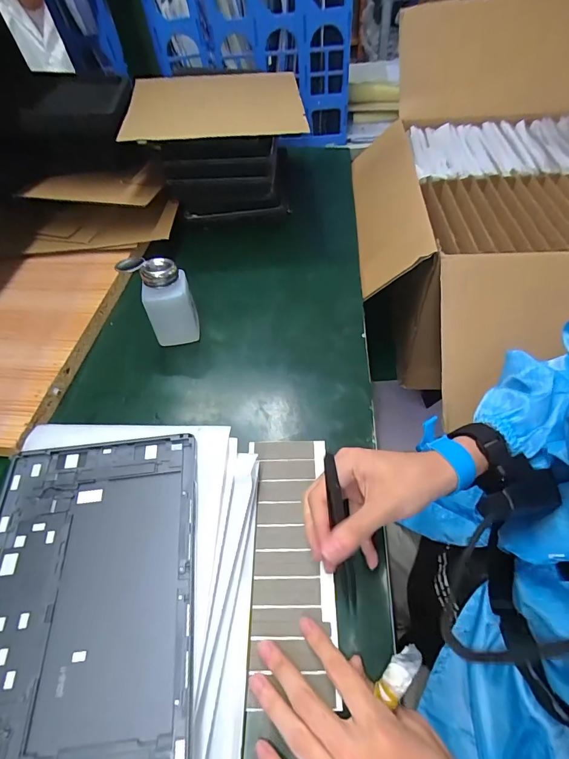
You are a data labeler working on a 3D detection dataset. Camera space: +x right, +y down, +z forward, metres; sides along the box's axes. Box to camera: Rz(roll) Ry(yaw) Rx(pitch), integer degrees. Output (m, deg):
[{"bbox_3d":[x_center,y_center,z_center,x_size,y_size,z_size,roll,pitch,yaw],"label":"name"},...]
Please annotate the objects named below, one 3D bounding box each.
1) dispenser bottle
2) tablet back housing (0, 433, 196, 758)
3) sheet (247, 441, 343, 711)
[{"bbox_3d":[-0.148,-0.095,0.476,0.068,0.112,0.057,-21,53,-11],"label":"dispenser bottle"},{"bbox_3d":[-0.154,0.165,0.293,0.168,0.008,0.252,-6,54,-3],"label":"tablet back housing"},{"bbox_3d":[0.007,0.149,0.351,0.070,0.004,0.206,-1,53,1],"label":"sheet"}]

